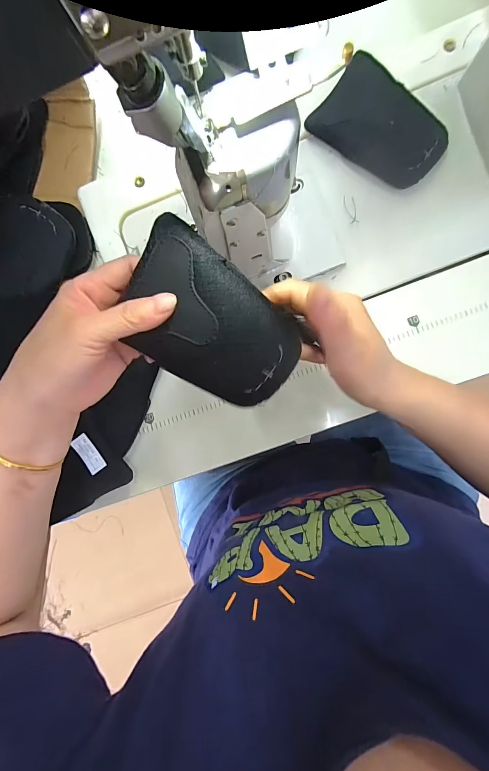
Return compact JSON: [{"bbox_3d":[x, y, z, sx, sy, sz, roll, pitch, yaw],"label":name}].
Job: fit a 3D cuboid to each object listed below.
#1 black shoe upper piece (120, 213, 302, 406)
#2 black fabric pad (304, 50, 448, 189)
[{"bbox_3d":[-0.023,-0.040,0.225,0.125,0.013,0.081,39,99,-12],"label":"black shoe upper piece"},{"bbox_3d":[0.138,-0.258,0.328,0.124,0.023,0.082,36,90,8],"label":"black fabric pad"}]

